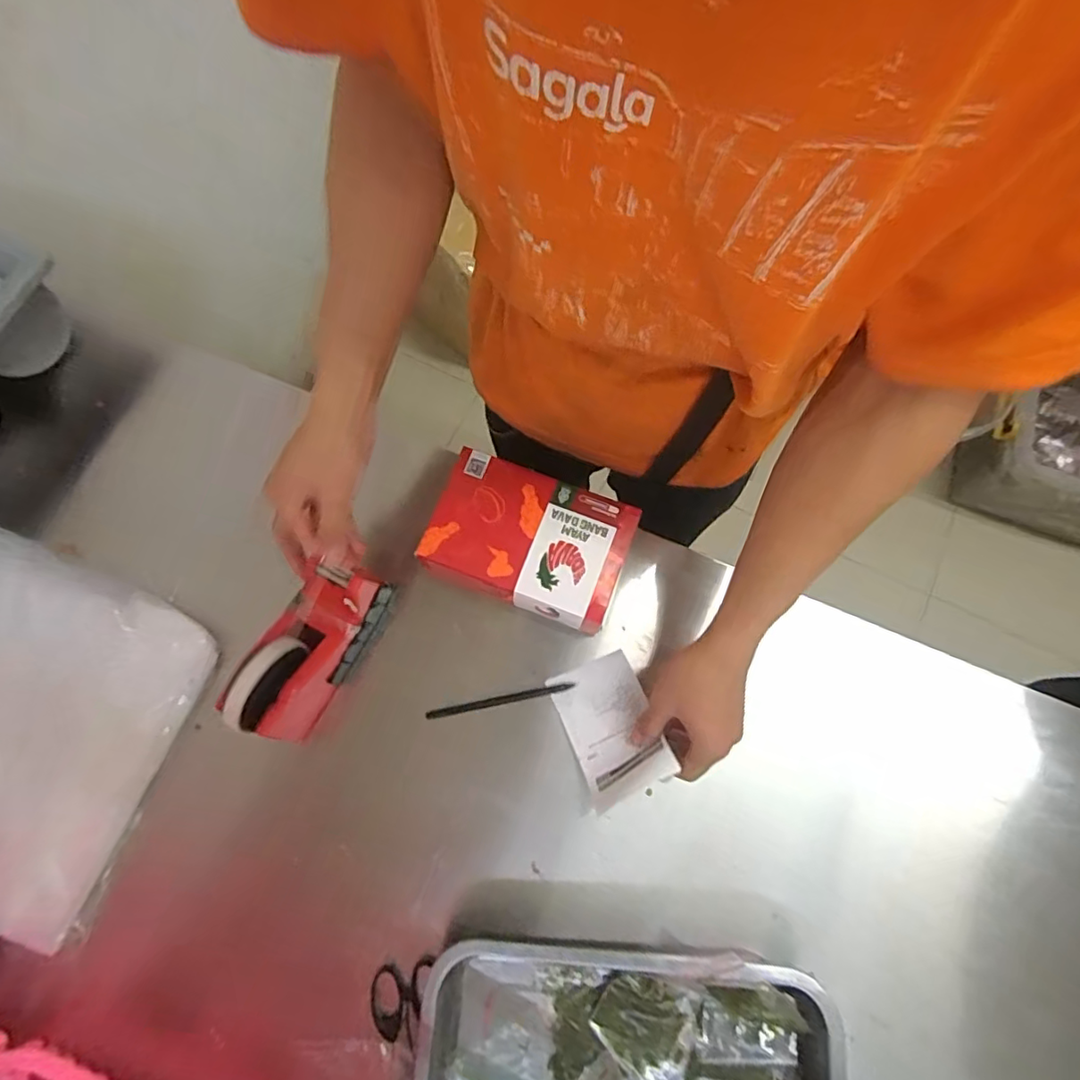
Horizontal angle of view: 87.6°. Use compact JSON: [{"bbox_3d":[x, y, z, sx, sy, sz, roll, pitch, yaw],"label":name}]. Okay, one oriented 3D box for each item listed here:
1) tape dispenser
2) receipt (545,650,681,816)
[{"bbox_3d":[-0.197,0.091,0.487,0.065,0.104,0.150,24,77,6],"label":"tape dispenser"},{"bbox_3d":[0.064,0.163,0.497,0.080,0.045,0.114,-22,76,-5],"label":"receipt"}]

